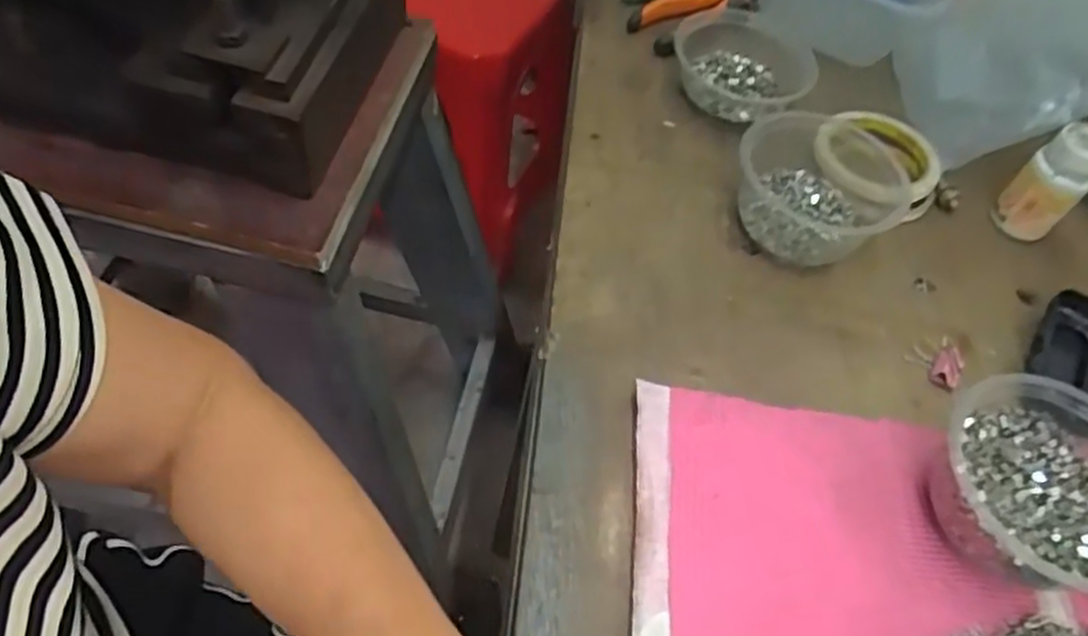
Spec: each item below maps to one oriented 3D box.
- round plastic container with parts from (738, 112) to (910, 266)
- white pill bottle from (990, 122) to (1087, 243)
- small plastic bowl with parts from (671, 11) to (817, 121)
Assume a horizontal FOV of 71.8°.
[{"bbox_3d":[0.205,-0.098,0.537,0.137,0.050,0.112,-30,62,-23],"label":"round plastic container with parts"},{"bbox_3d":[0.375,-0.098,0.558,0.041,0.083,0.044,-37,65,-26],"label":"white pill bottle"},{"bbox_3d":[0.168,-0.207,0.615,0.120,0.036,0.124,-28,62,-22],"label":"small plastic bowl with parts"}]

